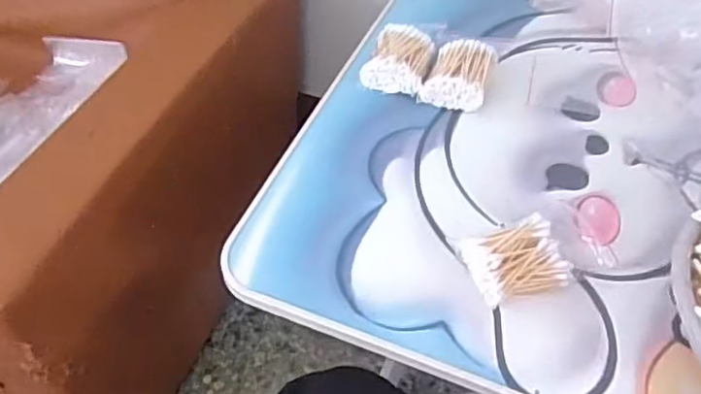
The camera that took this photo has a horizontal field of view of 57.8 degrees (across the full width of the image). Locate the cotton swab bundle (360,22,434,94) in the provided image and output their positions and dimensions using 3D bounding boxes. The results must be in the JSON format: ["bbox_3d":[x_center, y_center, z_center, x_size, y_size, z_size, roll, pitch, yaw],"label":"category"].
[{"bbox_3d":[0.052,-0.139,0.635,0.060,0.033,0.074,19,52,14],"label":"cotton swab bundle"}]

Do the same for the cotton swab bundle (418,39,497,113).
[{"bbox_3d":[0.107,-0.120,0.619,0.061,0.035,0.073,16,52,12],"label":"cotton swab bundle"}]

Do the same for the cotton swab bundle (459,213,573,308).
[{"bbox_3d":[0.126,0.047,0.481,0.074,0.026,0.052,-18,53,-16],"label":"cotton swab bundle"}]

